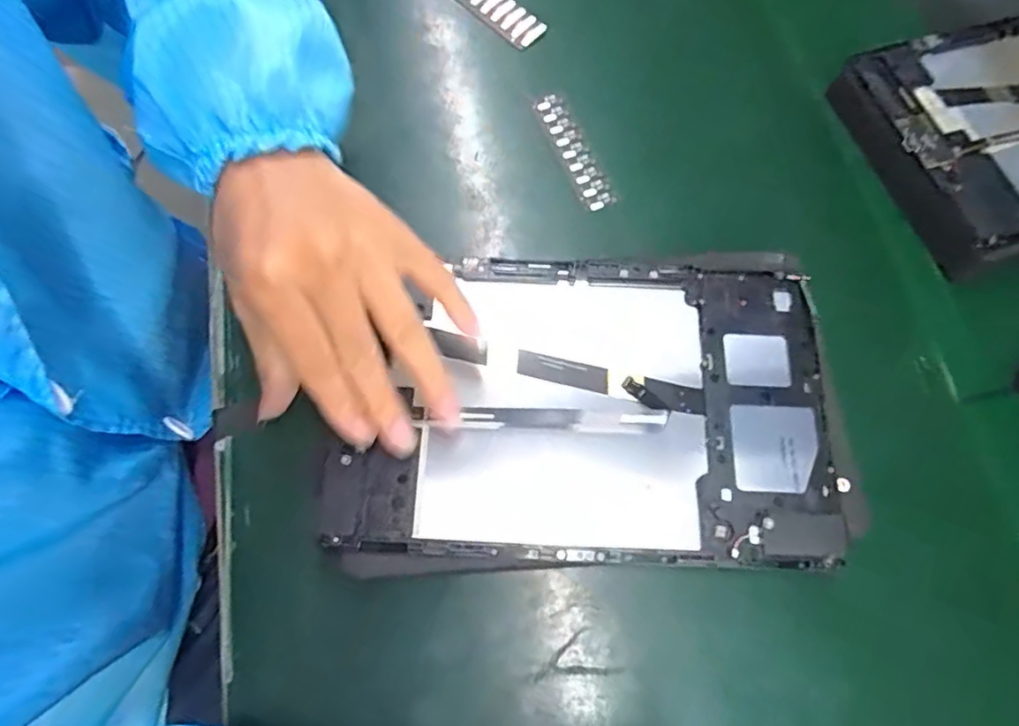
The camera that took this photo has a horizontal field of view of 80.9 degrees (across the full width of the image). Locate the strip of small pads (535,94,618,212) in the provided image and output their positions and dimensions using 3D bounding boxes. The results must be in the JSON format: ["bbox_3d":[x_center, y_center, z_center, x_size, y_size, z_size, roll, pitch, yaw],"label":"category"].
[{"bbox_3d":[0.040,-0.131,0.371,0.016,0.010,0.089,-21,71,-10],"label":"strip of small pads"}]

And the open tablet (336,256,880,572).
[{"bbox_3d":[0.038,0.020,0.293,0.235,0.017,0.150,0,67,-1],"label":"open tablet"}]

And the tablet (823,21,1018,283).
[{"bbox_3d":[0.351,-0.155,0.378,0.241,0.021,0.155,-17,71,-8],"label":"tablet"}]

